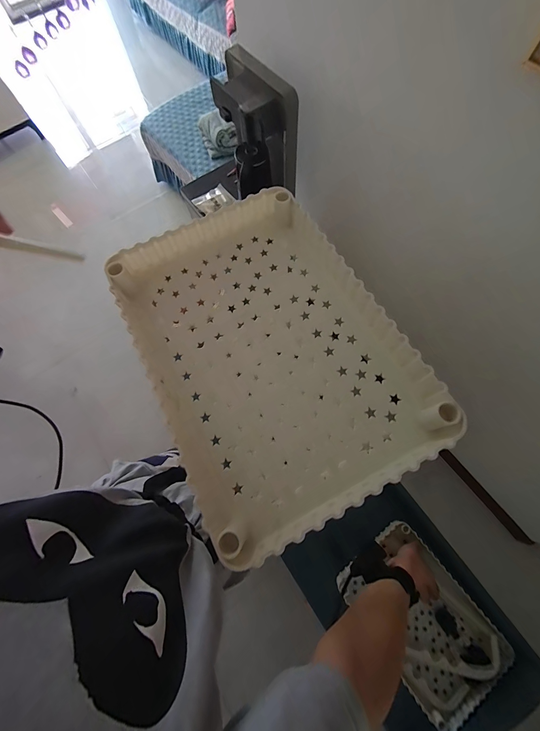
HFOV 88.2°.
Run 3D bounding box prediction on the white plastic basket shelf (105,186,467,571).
[{"bbox_3d":[-0.006,-0.018,0.246,0.201,0.038,0.288,-28,72,-7],"label":"white plastic basket shelf"}]

